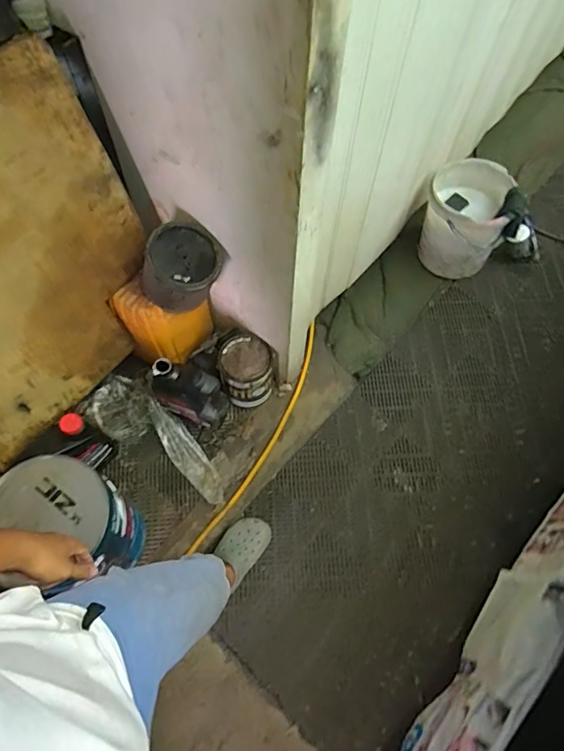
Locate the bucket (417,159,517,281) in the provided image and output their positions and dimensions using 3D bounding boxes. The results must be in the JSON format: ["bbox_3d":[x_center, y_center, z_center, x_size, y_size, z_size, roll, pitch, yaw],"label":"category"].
[{"bbox_3d":[0.647,-0.564,1.736,0.273,0.293,0.301,16,68,5],"label":"bucket"}]

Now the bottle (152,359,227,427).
[{"bbox_3d":[-0.275,0.053,1.412,0.198,0.277,0.111,22,68,7],"label":"bottle"}]

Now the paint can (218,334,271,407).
[{"bbox_3d":[-0.117,-0.009,1.532,0.157,0.226,0.167,1,67,-1],"label":"paint can"}]

